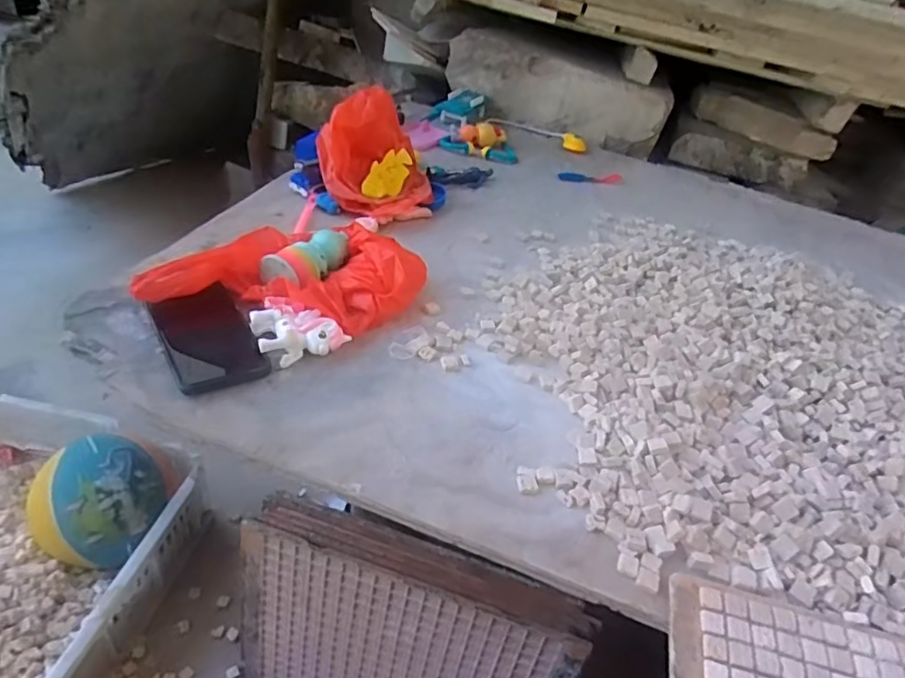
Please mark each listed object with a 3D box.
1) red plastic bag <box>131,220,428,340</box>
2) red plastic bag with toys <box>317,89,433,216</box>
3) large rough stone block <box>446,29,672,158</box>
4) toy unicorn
[{"bbox_3d":[-0.171,-0.070,0.653,0.276,0.059,0.166,8,38,-3],"label":"red plastic bag"},{"bbox_3d":[-0.106,-0.264,0.845,0.160,0.146,0.153,3,39,-9],"label":"red plastic bag with toys"},{"bbox_3d":[0.218,-0.513,1.210,0.446,0.166,0.100,16,39,7],"label":"large rough stone block"},{"bbox_3d":[-0.155,-0.012,0.592,0.083,0.033,0.081,-10,43,-24],"label":"toy unicorn"}]

